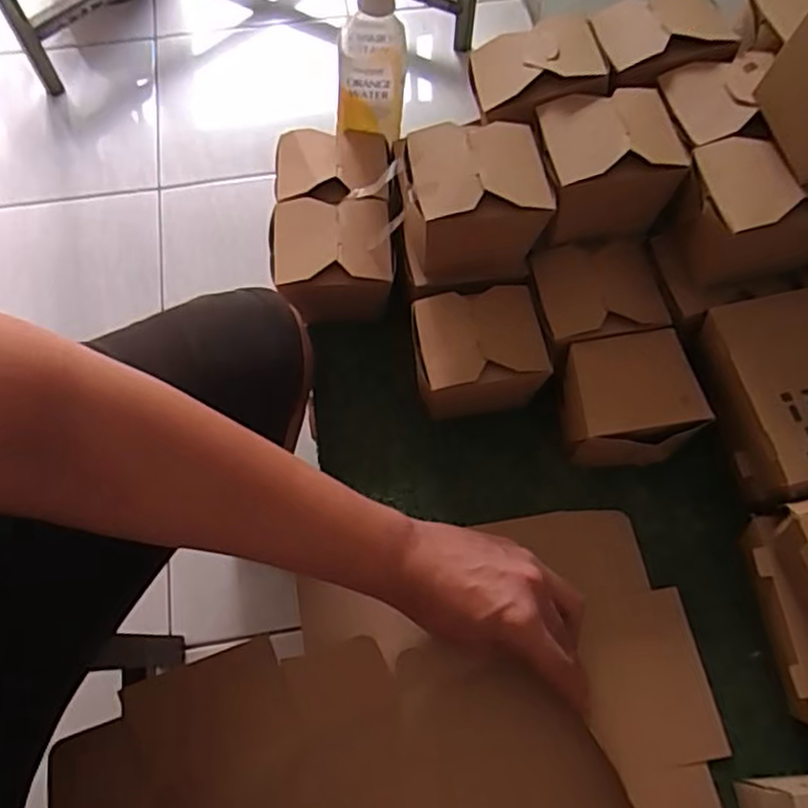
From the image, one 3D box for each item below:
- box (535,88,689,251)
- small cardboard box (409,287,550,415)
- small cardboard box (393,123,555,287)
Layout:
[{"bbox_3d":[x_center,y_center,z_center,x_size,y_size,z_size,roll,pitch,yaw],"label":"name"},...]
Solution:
[{"bbox_3d":[0.155,-0.185,0.537,0.099,0.085,0.082,-9,66,-4],"label":"box"},{"bbox_3d":[0.058,-0.038,0.569,0.101,0.080,0.085,-9,66,-5],"label":"small cardboard box"},{"bbox_3d":[0.049,-0.153,0.535,0.106,0.101,0.082,-7,66,-4],"label":"small cardboard box"}]

